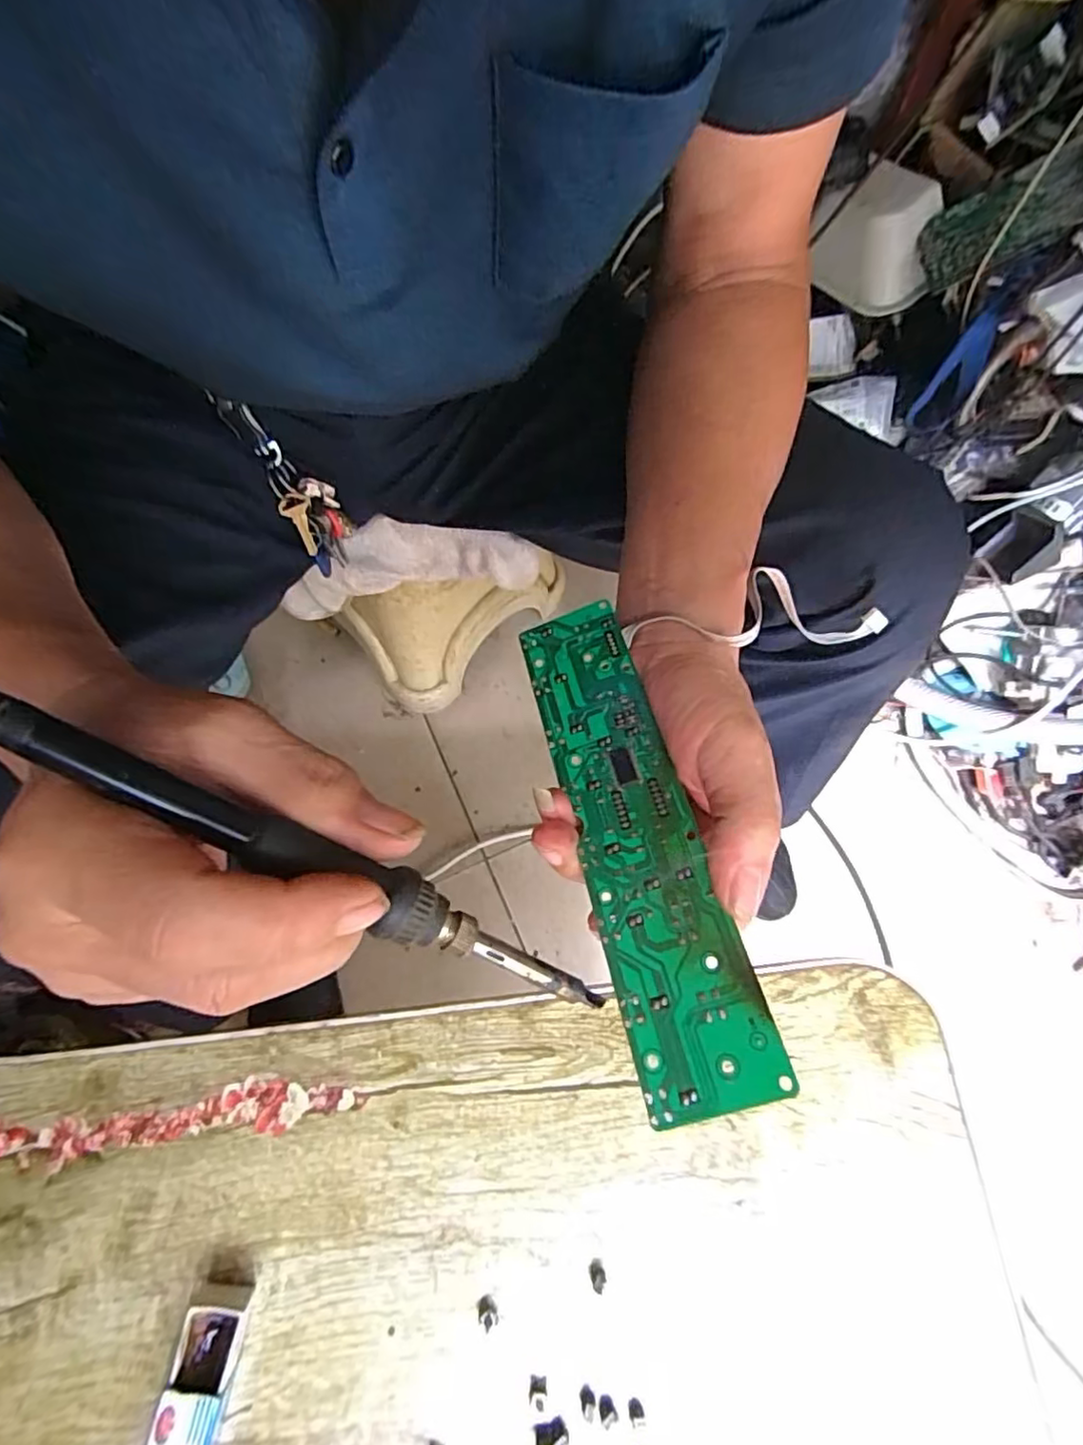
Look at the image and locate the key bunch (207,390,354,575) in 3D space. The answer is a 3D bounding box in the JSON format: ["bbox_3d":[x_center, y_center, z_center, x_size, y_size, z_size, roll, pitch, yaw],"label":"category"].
[{"bbox_3d":[-0.184,-0.172,0.462,0.029,0.148,0.045,24,68,32],"label":"key bunch"}]

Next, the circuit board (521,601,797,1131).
[{"bbox_3d":[0.033,0.035,0.245,0.045,0.004,0.202,-21,57,8],"label":"circuit board"}]

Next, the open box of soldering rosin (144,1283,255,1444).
[{"bbox_3d":[-0.126,0.250,0.222,0.022,0.022,0.074,6,69,0],"label":"open box of soldering rosin"}]

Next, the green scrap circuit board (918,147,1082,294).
[{"bbox_3d":[0.562,-0.570,0.648,0.284,0.043,0.113,-5,60,43],"label":"green scrap circuit board"}]

